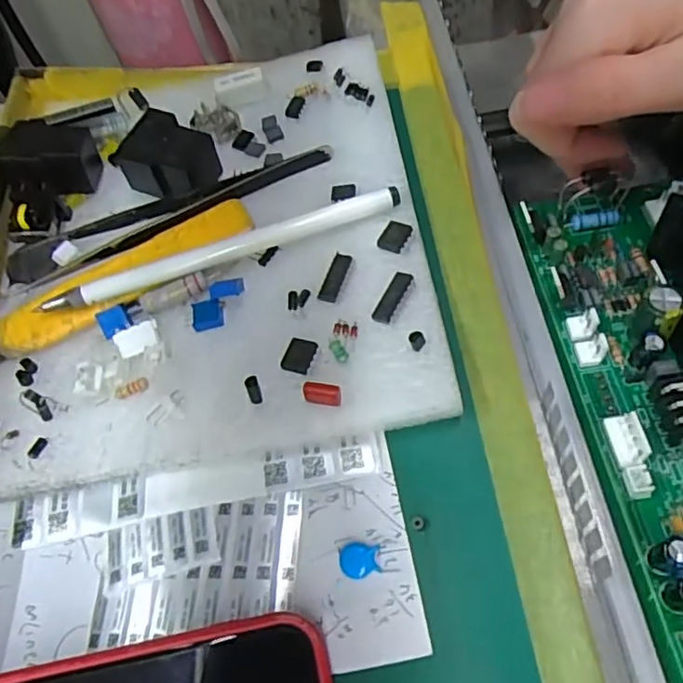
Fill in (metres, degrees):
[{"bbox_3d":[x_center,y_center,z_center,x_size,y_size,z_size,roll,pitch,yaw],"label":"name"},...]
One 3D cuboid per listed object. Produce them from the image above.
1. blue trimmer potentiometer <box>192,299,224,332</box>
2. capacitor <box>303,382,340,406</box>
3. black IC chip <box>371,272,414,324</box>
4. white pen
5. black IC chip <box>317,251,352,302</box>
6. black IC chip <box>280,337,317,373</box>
[{"bbox_3d":[-0.046,-0.010,0.208,0.010,0.004,0.010,-15,56,0],"label":"blue trimmer potentiometer"},{"bbox_3d":[-0.006,0.016,0.182,0.011,0.007,0.004,4,58,13],"label":"capacitor"},{"bbox_3d":[0.016,-0.014,0.199,0.007,0.007,0.019,22,64,22],"label":"black IC chip"},{"bbox_3d":[-0.042,-0.032,0.215,0.128,0.012,0.006,-19,56,-2],"label":"white pen"},{"bbox_3d":[-0.002,-0.023,0.209,0.007,0.004,0.020,12,60,18],"label":"black IC chip"},{"bbox_3d":[-0.013,0.005,0.194,0.009,0.004,0.011,13,61,18],"label":"black IC chip"}]

